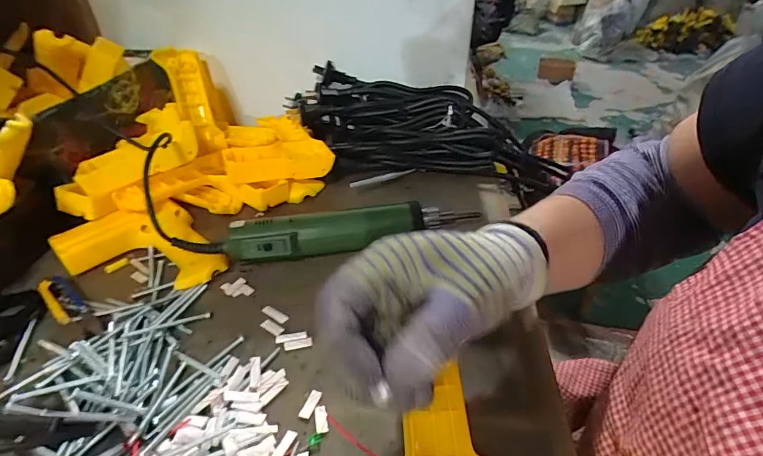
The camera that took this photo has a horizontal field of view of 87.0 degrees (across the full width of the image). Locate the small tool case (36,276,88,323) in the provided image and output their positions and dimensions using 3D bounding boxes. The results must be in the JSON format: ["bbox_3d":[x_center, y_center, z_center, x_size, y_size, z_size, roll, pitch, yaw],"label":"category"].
[{"bbox_3d":[-0.276,0.061,0.348,0.063,0.011,0.021,30,46,32],"label":"small tool case"}]

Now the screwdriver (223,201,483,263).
[{"bbox_3d":[-0.023,0.007,0.390,0.236,0.043,0.035,-6,38,-10],"label":"screwdriver"}]

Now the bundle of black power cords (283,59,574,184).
[{"bbox_3d":[0.048,-0.131,0.528,0.344,0.087,0.107,2,37,2],"label":"bundle of black power cords"}]

